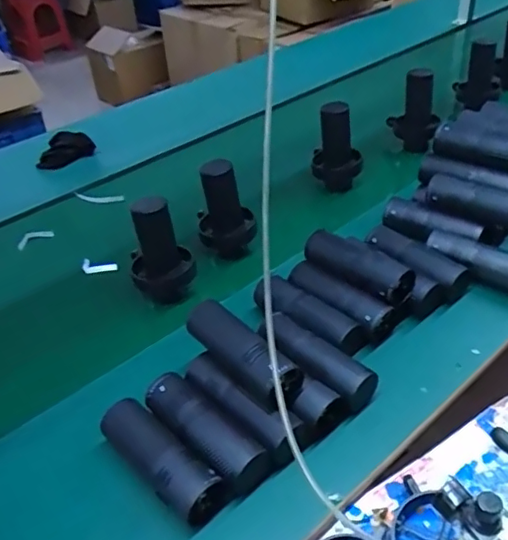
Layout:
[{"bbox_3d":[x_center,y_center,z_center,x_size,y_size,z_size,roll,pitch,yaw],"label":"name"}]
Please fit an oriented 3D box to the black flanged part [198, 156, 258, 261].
[{"bbox_3d":[-0.048,-0.103,0.925,0.092,0.157,0.091,-9,39,-5],"label":"black flanged part"}]

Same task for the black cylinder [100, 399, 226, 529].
[{"bbox_3d":[-0.107,0.206,0.617,0.163,0.061,0.056,29,50,36],"label":"black cylinder"}]

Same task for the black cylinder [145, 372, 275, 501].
[{"bbox_3d":[-0.057,0.179,0.633,0.169,0.043,0.058,36,53,24],"label":"black cylinder"}]

